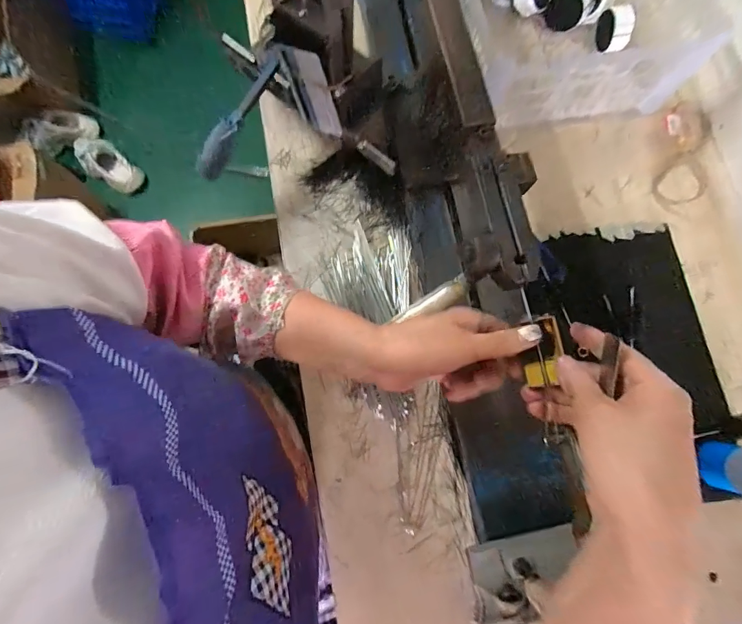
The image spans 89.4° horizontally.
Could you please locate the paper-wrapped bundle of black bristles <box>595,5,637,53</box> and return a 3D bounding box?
[{"bbox_3d":[0.324,-0.376,0.496,0.028,0.051,0.047,-8,80,-3],"label":"paper-wrapped bundle of black bristles"}]

